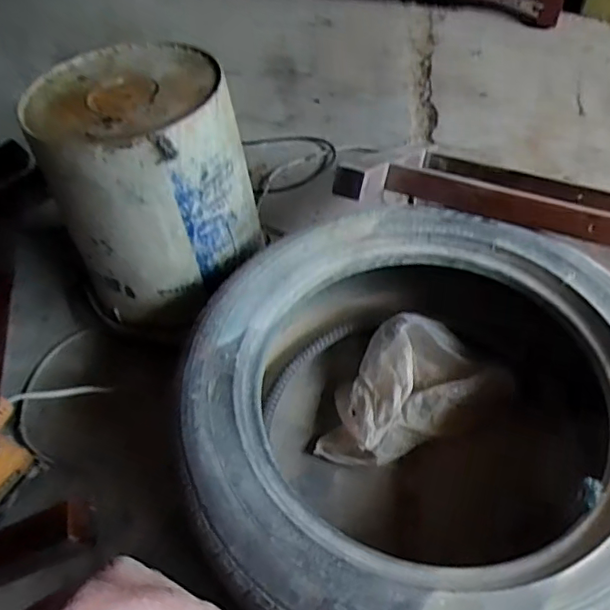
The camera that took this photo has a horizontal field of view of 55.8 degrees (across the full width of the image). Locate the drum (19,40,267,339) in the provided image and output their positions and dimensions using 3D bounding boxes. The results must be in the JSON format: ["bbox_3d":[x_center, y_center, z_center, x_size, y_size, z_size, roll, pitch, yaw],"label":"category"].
[{"bbox_3d":[-0.232,-0.176,0.879,0.284,0.318,0.280,-17,53,-10],"label":"drum"}]

